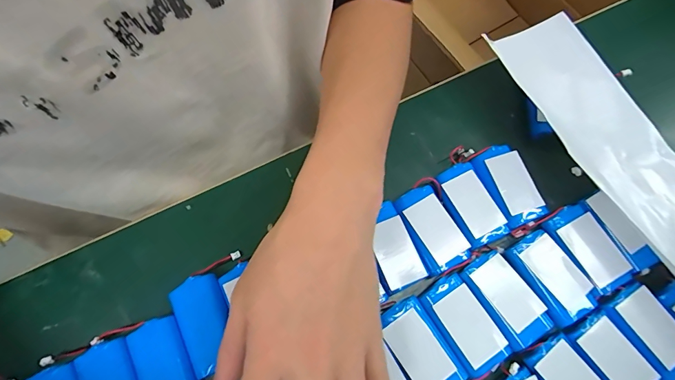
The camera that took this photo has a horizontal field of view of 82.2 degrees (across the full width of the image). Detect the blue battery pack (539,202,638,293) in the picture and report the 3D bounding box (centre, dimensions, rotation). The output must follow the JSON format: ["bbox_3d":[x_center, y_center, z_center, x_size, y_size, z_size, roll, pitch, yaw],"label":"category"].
[{"bbox_3d":[0.195,0.045,0.301,0.039,0.012,0.065,-28,75,-10],"label":"blue battery pack"}]

